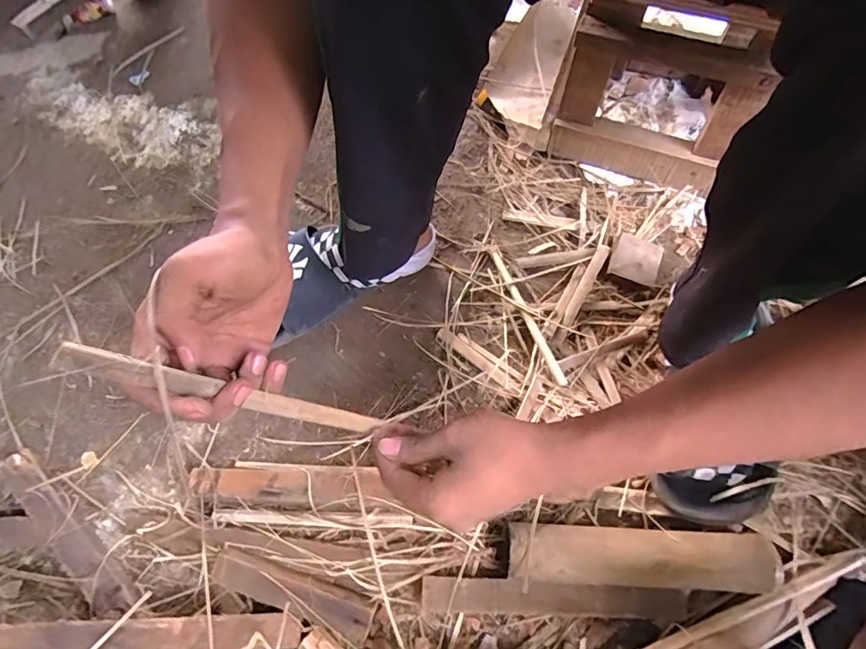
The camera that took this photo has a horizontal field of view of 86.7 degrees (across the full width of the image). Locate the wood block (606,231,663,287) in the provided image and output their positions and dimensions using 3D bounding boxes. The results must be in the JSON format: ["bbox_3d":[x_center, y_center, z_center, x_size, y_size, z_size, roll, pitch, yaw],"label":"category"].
[{"bbox_3d":[0.269,-0.087,0.609,0.063,0.013,0.058,19,85,4],"label":"wood block"}]

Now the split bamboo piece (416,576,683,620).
[{"bbox_3d":[0.115,0.260,0.438,0.248,0.023,0.027,2,64,0],"label":"split bamboo piece"}]

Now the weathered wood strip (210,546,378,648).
[{"bbox_3d":[-0.134,0.254,0.434,0.156,0.030,0.038,18,66,8],"label":"weathered wood strip"}]

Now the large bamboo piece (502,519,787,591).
[{"bbox_3d":[0.188,0.216,0.431,0.232,0.047,0.049,1,64,2],"label":"large bamboo piece"}]

